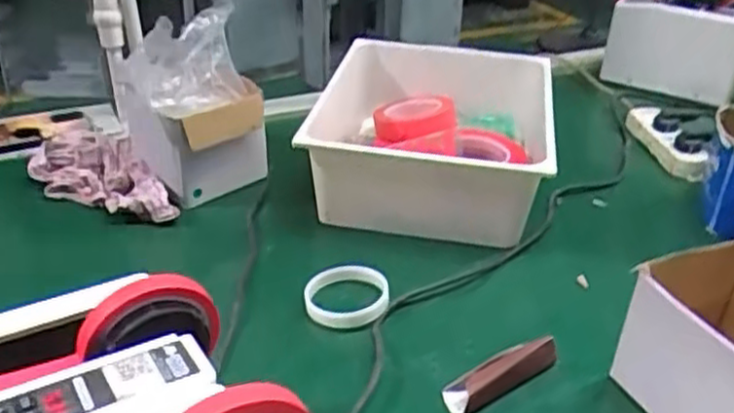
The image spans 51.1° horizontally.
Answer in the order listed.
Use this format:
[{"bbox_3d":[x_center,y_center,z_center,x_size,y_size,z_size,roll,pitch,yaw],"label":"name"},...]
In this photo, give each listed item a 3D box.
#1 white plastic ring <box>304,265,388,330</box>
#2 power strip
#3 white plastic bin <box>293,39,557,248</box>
[{"bbox_3d":[-0.020,0.089,0.767,0.082,0.013,0.073,-7,42,0],"label":"white plastic ring"},{"bbox_3d":[0.439,-0.089,1.133,0.045,0.043,0.188,-4,33,-8],"label":"power strip"},{"bbox_3d":[0.090,-0.105,1.021,0.289,0.125,0.381,7,31,7],"label":"white plastic bin"}]

